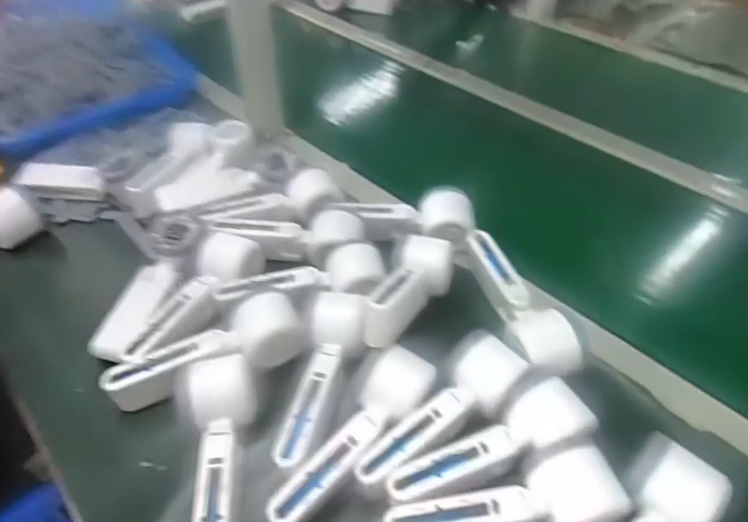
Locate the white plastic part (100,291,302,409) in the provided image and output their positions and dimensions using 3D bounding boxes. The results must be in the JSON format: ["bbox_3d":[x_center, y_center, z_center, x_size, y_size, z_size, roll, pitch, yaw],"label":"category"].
[{"bbox_3d":[-0.143,0.088,0.459,0.168,0.054,0.065,-19,49,-21],"label":"white plastic part"}]

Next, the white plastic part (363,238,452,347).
[{"bbox_3d":[0.033,0.022,0.480,0.052,0.055,0.173,21,34,17],"label":"white plastic part"}]

